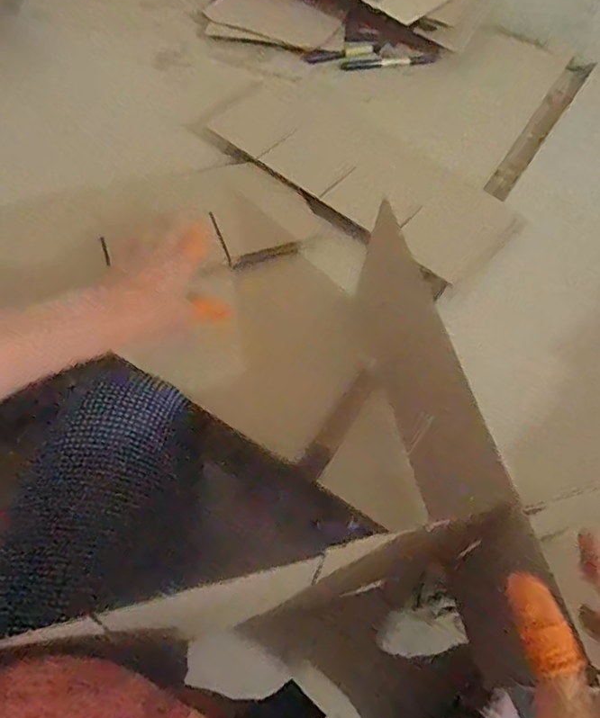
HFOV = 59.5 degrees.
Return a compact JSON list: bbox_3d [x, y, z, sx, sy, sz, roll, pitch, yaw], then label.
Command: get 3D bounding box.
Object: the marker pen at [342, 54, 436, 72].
[{"bbox_3d":[0.132,-0.432,0.769,0.146,0.010,0.019,-11,60,-11],"label":"marker pen"}]

